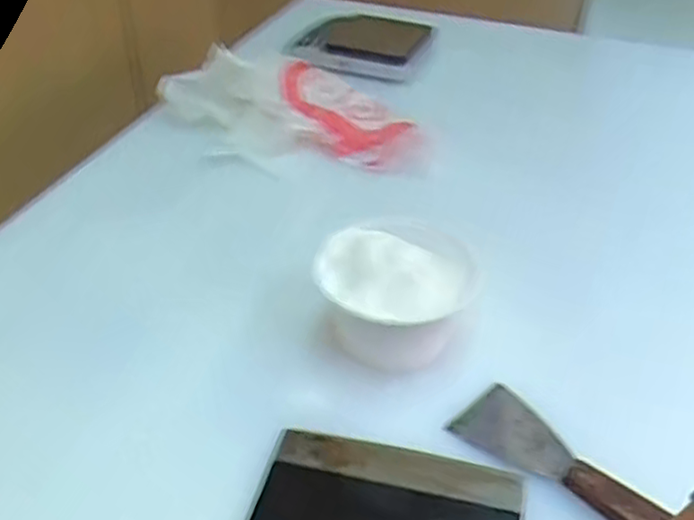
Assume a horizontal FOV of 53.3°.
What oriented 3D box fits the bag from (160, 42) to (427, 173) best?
[{"bbox_3d":[-0.080,-0.196,0.977,0.369,0.107,0.151,12,39,-10],"label":"bag"}]

